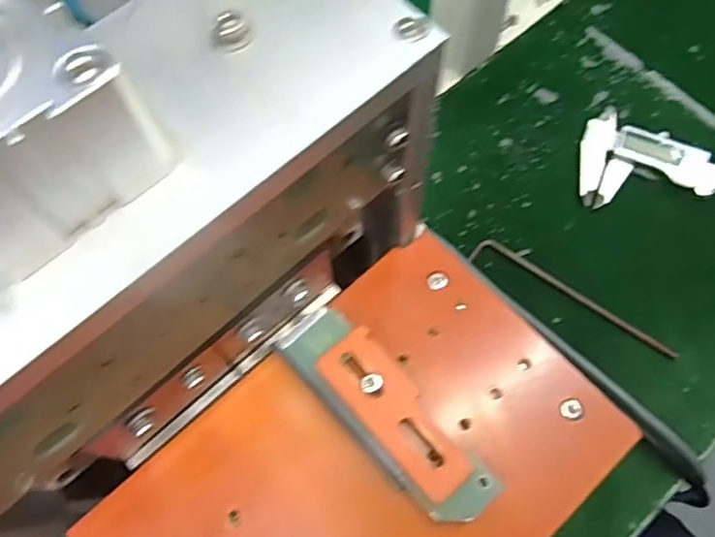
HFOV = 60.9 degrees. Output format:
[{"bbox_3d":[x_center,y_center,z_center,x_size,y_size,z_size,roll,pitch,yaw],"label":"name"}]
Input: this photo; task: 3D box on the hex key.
[{"bbox_3d":[0.143,0.017,0.402,0.141,0.004,0.023,27,71,11],"label":"hex key"}]

